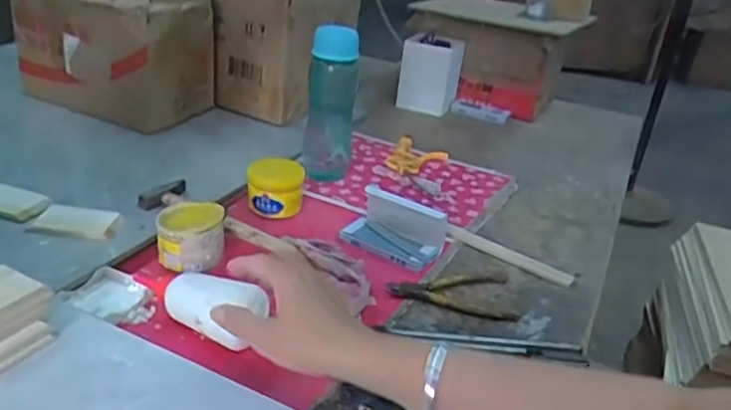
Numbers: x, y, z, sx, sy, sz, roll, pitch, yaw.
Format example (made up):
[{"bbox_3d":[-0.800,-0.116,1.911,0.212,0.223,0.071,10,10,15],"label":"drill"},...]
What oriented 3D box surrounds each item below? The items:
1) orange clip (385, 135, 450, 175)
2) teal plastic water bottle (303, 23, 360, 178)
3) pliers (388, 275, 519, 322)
[{"bbox_3d":[0.078,-0.087,1.116,0.104,0.023,0.116,24,31,29],"label":"orange clip"},{"bbox_3d":[-0.057,-0.168,1.028,0.077,0.244,0.082,8,27,0],"label":"teal plastic water bottle"},{"bbox_3d":[0.103,0.100,0.743,0.148,0.012,0.105,7,26,0],"label":"pliers"}]

